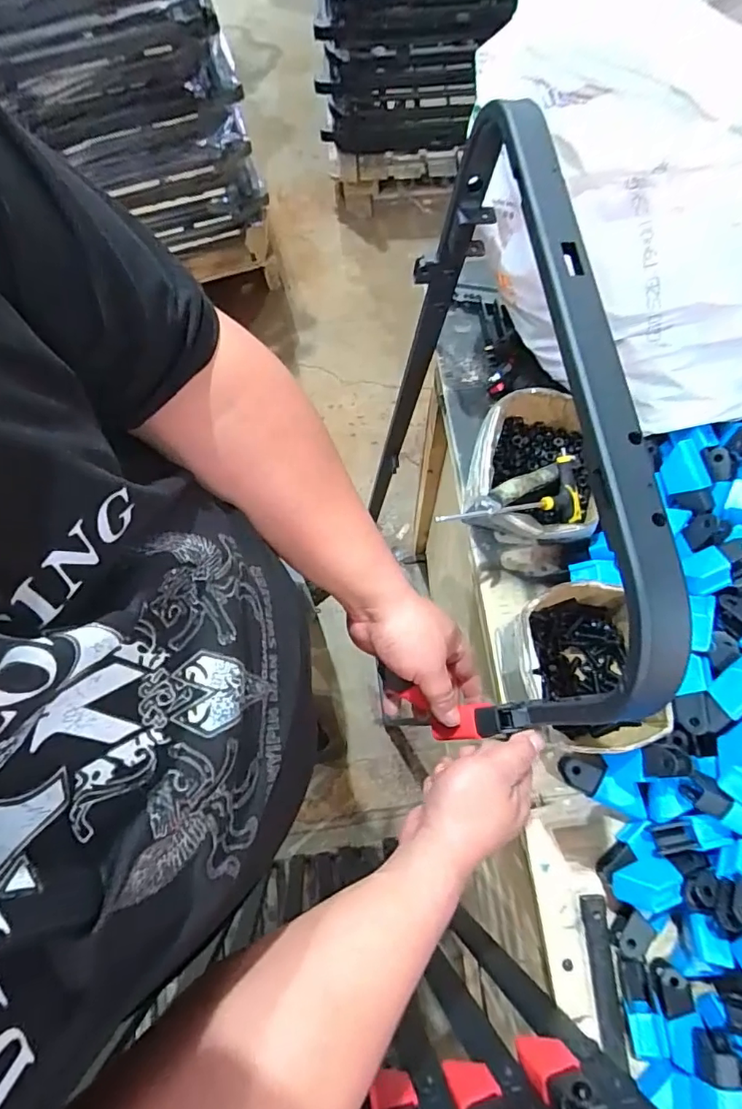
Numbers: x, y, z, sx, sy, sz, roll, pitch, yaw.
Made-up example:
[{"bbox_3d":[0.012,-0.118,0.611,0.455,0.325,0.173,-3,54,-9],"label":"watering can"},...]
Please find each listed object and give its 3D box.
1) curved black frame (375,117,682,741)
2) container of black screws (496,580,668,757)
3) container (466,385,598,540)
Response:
[{"bbox_3d":[0.087,-0.054,0.681,0.065,0.680,0.516,-4,74,-6],"label":"curved black frame"},{"bbox_3d":[0.208,0.117,0.544,0.132,0.083,0.158,-9,73,-2],"label":"container of black screws"},{"bbox_3d":[0.186,-0.093,0.602,0.140,0.081,0.182,10,73,4],"label":"container"}]

